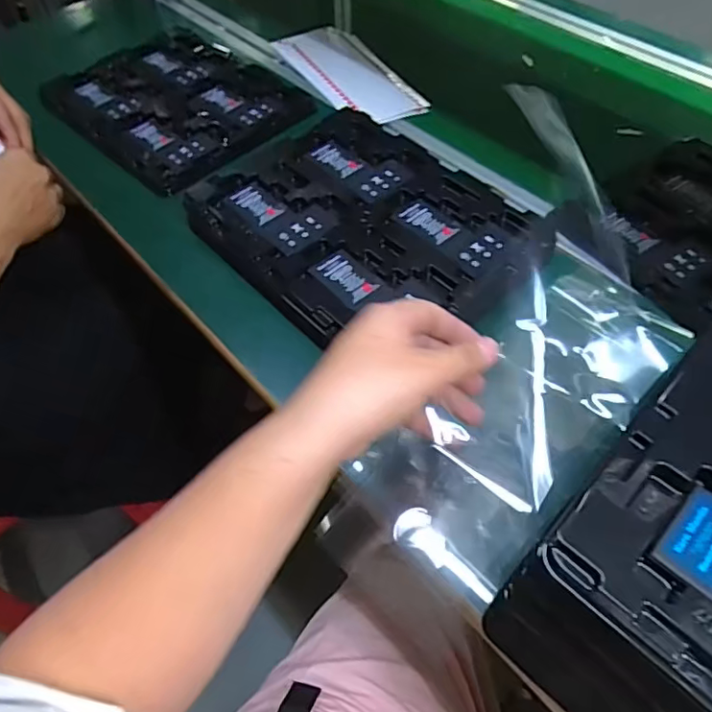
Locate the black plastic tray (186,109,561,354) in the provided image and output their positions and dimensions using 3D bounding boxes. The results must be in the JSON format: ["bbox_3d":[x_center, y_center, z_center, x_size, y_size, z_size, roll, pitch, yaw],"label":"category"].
[{"bbox_3d":[0.009,-0.117,0.503,0.219,0.027,0.286,-38,61,-22],"label":"black plastic tray"}]

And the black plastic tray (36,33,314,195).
[{"bbox_3d":[-0.209,-0.303,0.652,0.218,0.021,0.296,-40,62,-23],"label":"black plastic tray"}]

